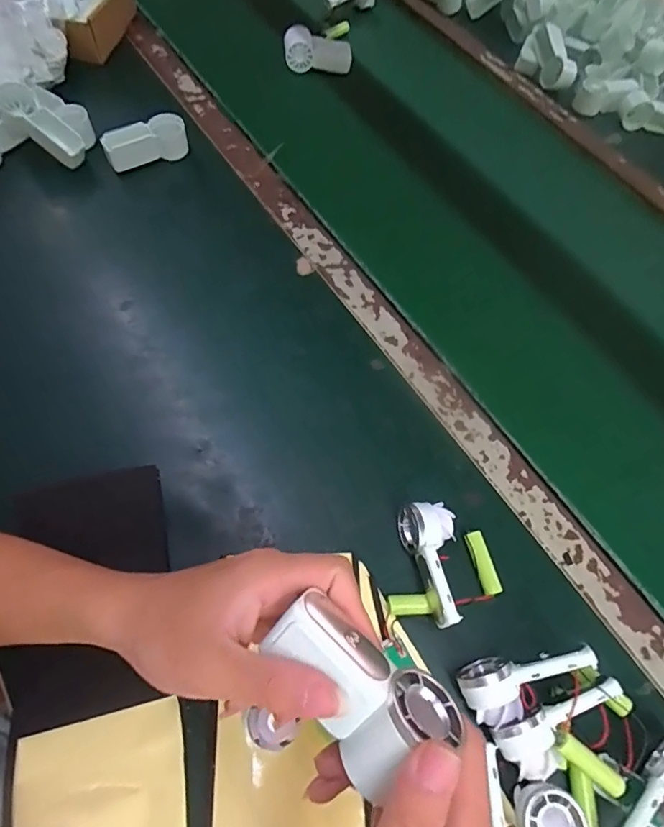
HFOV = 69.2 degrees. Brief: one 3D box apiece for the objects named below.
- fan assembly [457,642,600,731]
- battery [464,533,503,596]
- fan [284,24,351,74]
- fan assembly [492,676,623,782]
[{"bbox_3d":[0.139,0.188,0.342,0.092,0.031,0.037,-25,68,6],"label":"fan assembly"},{"bbox_3d":[0.124,0.126,0.402,0.016,0.018,0.049,-11,66,-11],"label":"battery"},{"bbox_3d":[-0.023,-0.537,0.714,0.100,0.048,0.049,-7,65,-22],"label":"fan"},{"bbox_3d":[0.159,0.220,0.339,0.093,0.037,0.036,-20,68,-14],"label":"fan assembly"}]

